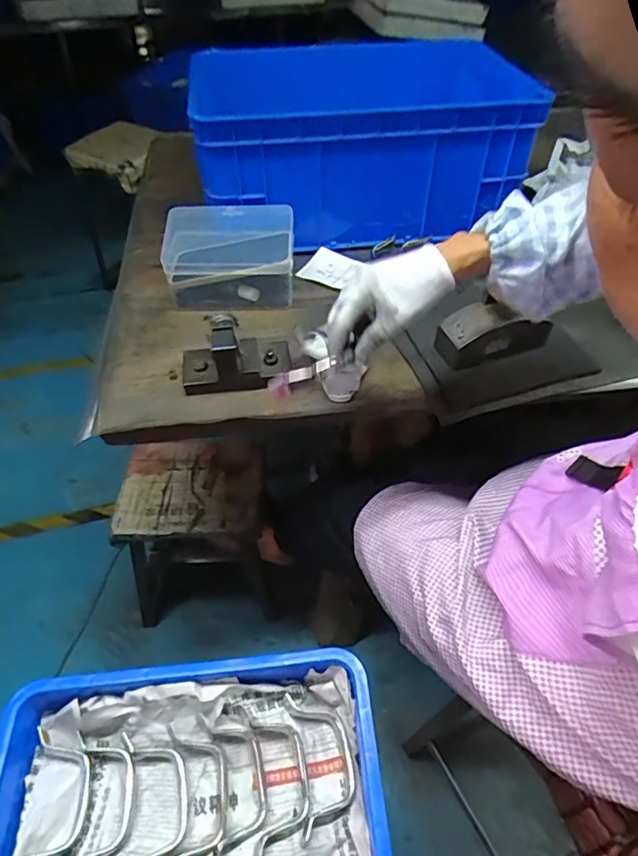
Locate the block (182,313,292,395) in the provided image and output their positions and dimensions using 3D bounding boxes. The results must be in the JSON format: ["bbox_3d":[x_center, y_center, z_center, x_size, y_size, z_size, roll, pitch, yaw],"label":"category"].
[{"bbox_3d":[-0.102,-0.093,0.628,0.132,0.068,0.073,-8,49,-7],"label":"block"}]

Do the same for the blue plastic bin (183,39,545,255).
[{"bbox_3d":[0.057,-0.475,0.879,0.489,0.202,0.316,-7,49,-6],"label":"blue plastic bin"}]

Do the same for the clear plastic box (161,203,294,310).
[{"bbox_3d":[-0.127,-0.245,0.750,0.178,0.098,0.114,0,49,0],"label":"clear plastic box"}]

